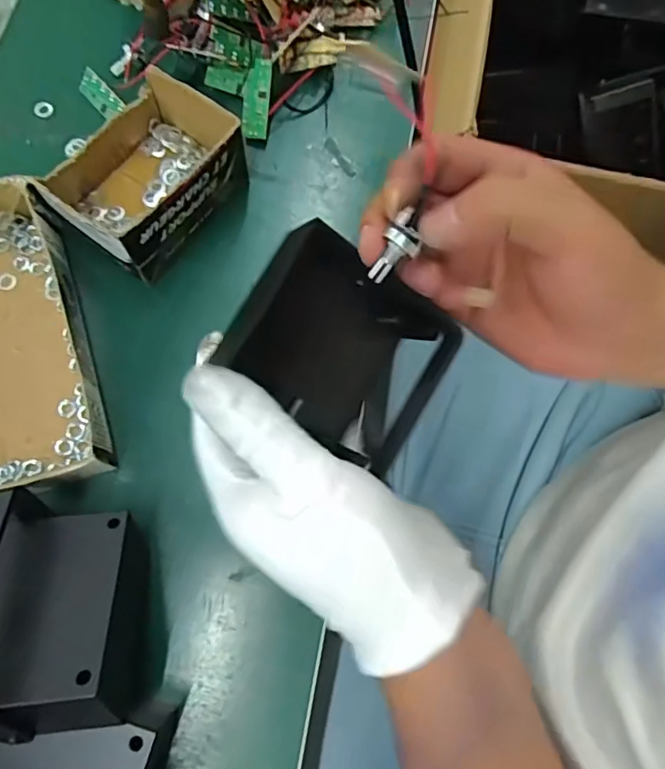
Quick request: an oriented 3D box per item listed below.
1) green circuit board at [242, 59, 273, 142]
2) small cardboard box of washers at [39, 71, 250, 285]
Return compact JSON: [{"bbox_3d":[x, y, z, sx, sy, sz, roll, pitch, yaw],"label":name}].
[{"bbox_3d":[-0.050,-0.191,0.368,0.018,0.006,0.048,9,102,1],"label":"green circuit board"},{"bbox_3d":[-0.114,-0.127,0.333,0.088,0.045,0.112,37,76,9],"label":"small cardboard box of washers"}]

